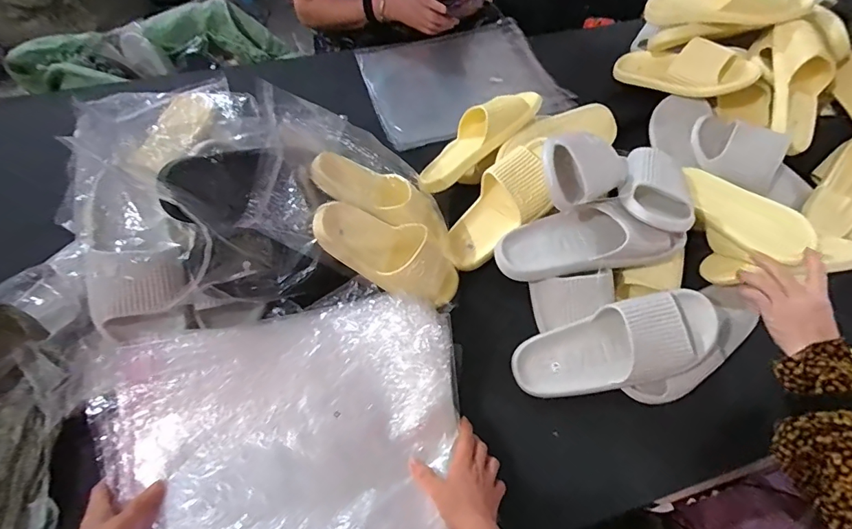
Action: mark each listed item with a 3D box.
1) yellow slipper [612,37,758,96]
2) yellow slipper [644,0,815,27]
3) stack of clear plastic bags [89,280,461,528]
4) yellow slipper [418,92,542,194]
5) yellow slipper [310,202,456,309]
[{"bbox_3d":[0.477,-0.379,0.849,0.253,0.073,0.103,27,60,40],"label":"yellow slipper"},{"bbox_3d":[0.547,-0.489,0.833,0.268,0.082,0.084,24,59,39],"label":"yellow slipper"},{"bbox_3d":[-0.165,0.211,0.528,0.417,0.068,0.312,-8,61,-7],"label":"stack of clear plastic bags"},{"bbox_3d":[0.081,-0.222,0.767,0.243,0.074,0.101,-40,67,7],"label":"yellow slipper"},{"bbox_3d":[-0.045,-0.017,0.646,0.241,0.060,0.106,27,59,-18],"label":"yellow slipper"}]

